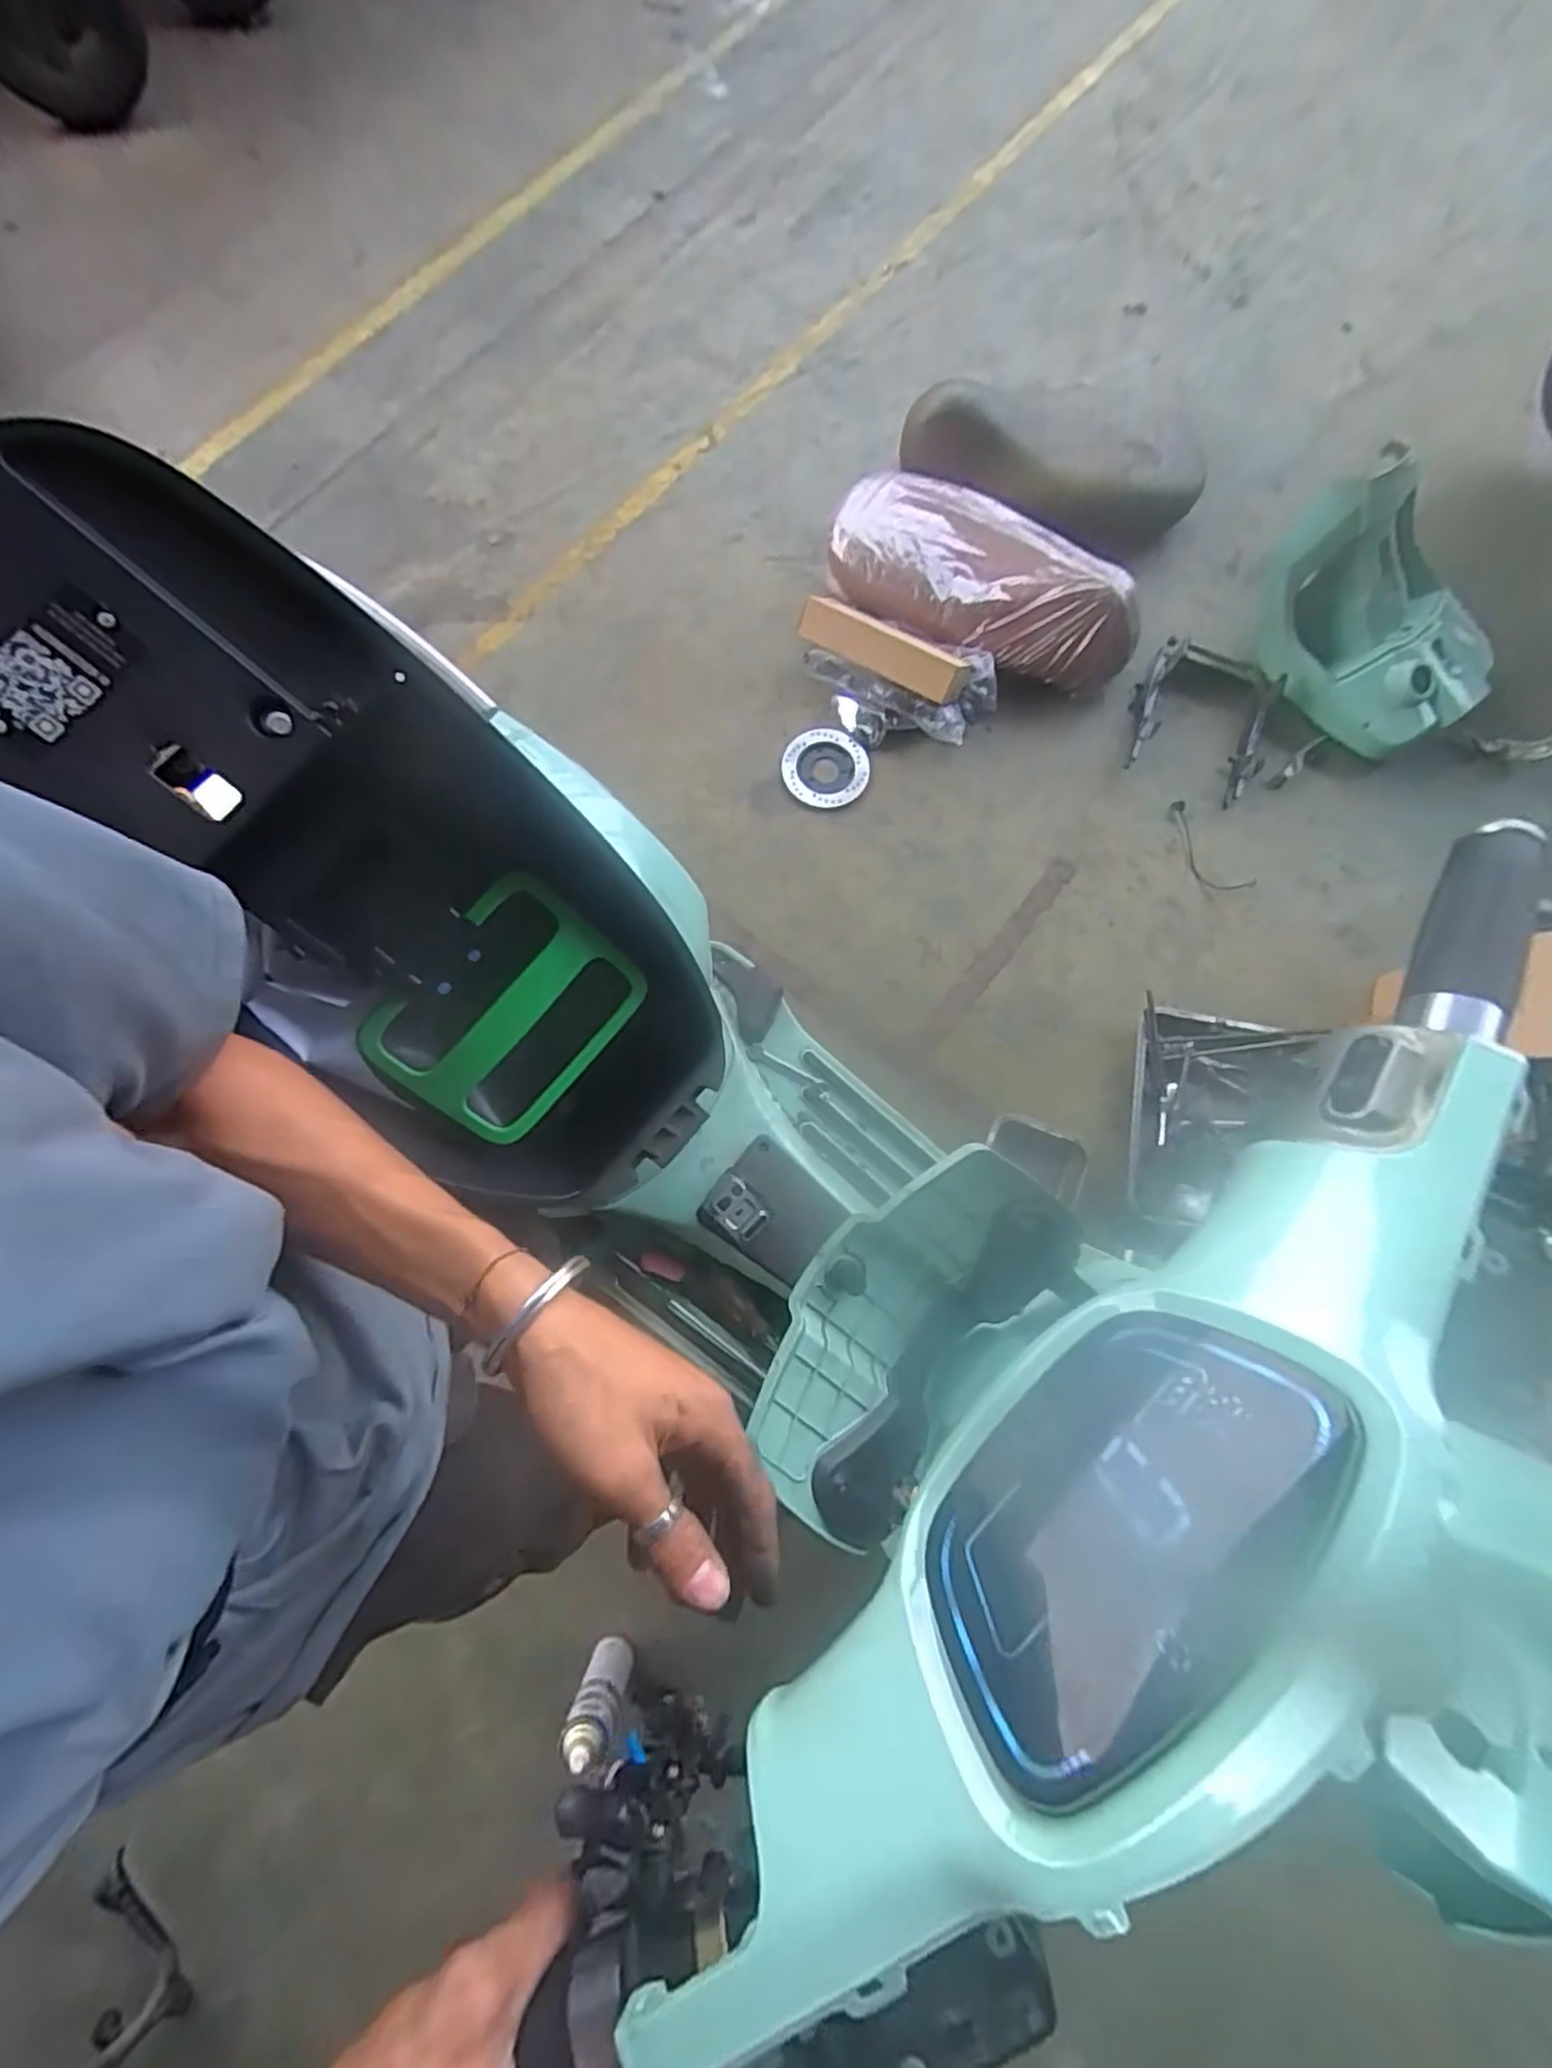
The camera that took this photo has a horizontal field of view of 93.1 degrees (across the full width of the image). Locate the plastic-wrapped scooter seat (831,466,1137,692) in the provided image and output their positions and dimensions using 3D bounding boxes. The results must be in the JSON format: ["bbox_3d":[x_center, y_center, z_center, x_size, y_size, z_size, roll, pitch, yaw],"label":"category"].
[{"bbox_3d":[0.400,-0.874,1.385,0.605,0.131,0.284,22,78,4],"label":"plastic-wrapped scooter seat"}]

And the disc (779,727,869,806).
[{"bbox_3d":[0.096,-0.521,1.426,0.163,0.022,0.153,0,78,0],"label":"disc"}]

